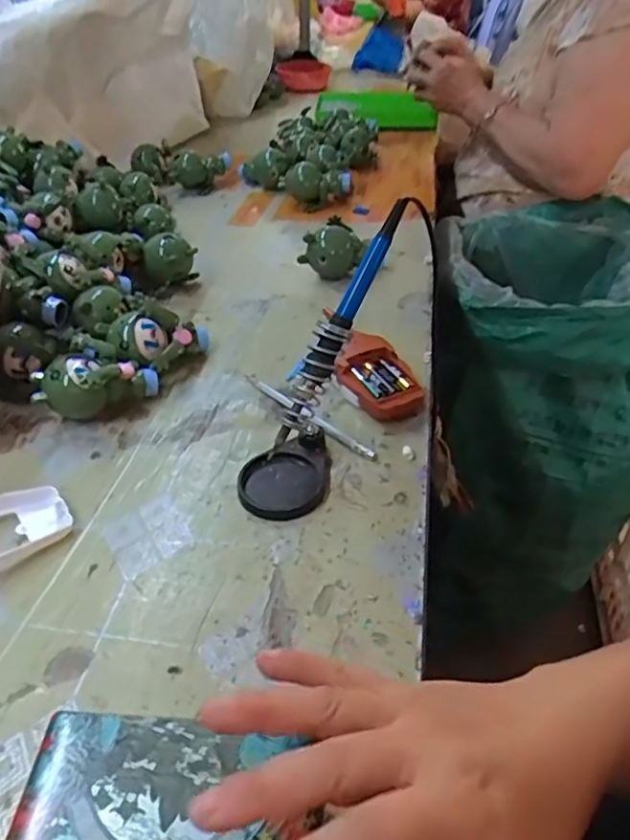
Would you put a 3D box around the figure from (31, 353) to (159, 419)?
[{"bbox_3d":[-0.194,-0.030,0.551,0.104,0.055,0.054,-7,40,-7],"label":"figure"}]

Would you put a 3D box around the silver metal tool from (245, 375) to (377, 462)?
[{"bbox_3d":[-0.009,-0.007,0.553,0.010,0.010,0.162,-32,48,-31],"label":"silver metal tool"}]

